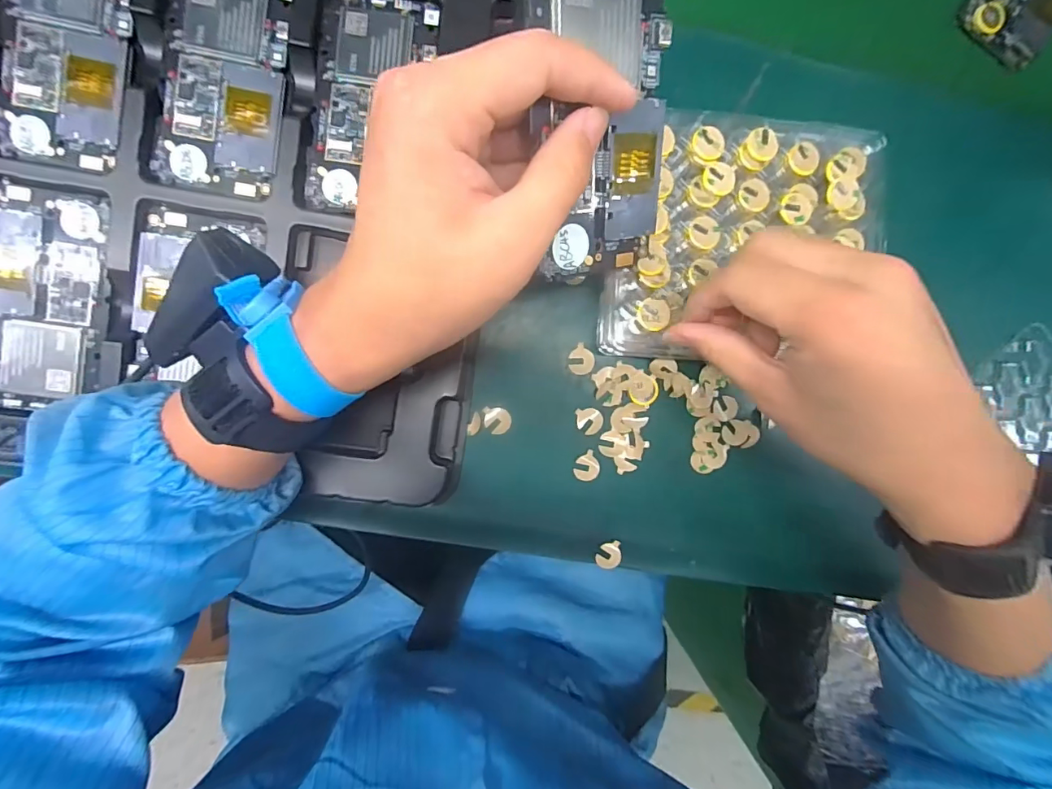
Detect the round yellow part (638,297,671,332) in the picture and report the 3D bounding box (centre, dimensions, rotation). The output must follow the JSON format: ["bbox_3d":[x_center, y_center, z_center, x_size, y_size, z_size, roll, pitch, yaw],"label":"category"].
[{"bbox_3d":[0.075,-0.047,0.279,0.019,0.007,0.019,0,92,-7],"label":"round yellow part"}]

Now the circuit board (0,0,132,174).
[{"bbox_3d":[-0.256,-0.193,0.263,0.062,0.004,0.124,10,91,-7],"label":"circuit board"}]

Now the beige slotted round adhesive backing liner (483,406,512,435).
[{"bbox_3d":[-0.019,0.018,0.314,0.018,0.004,0.018,0,92,-7],"label":"beige slotted round adhesive backing liner"}]

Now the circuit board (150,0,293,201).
[{"bbox_3d":[-0.173,-0.181,0.273,0.067,0.005,0.126,9,91,-7],"label":"circuit board"}]

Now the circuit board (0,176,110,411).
[{"bbox_3d":[-0.281,-0.054,0.274,0.066,0.007,0.127,10,91,-7],"label":"circuit board"}]

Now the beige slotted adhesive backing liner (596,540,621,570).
[{"bbox_3d":[0.058,0.112,0.328,0.019,0.006,0.015,-17,94,-6],"label":"beige slotted adhesive backing liner"}]

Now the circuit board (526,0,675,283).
[{"bbox_3d":[0.031,-0.113,0.199,0.071,0.011,0.128,-14,118,-30],"label":"circuit board"}]

